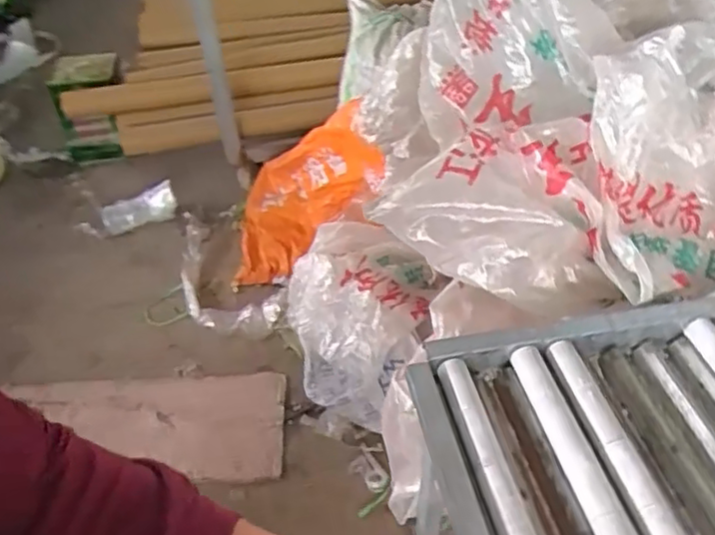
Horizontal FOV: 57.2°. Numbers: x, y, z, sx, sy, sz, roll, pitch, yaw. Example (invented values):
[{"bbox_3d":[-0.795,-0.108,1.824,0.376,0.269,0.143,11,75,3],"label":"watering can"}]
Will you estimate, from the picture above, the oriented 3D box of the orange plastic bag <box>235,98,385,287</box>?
[{"bbox_3d":[-0.149,-0.210,1.838,0.252,0.699,0.278,43,49,-9],"label":"orange plastic bag"}]

